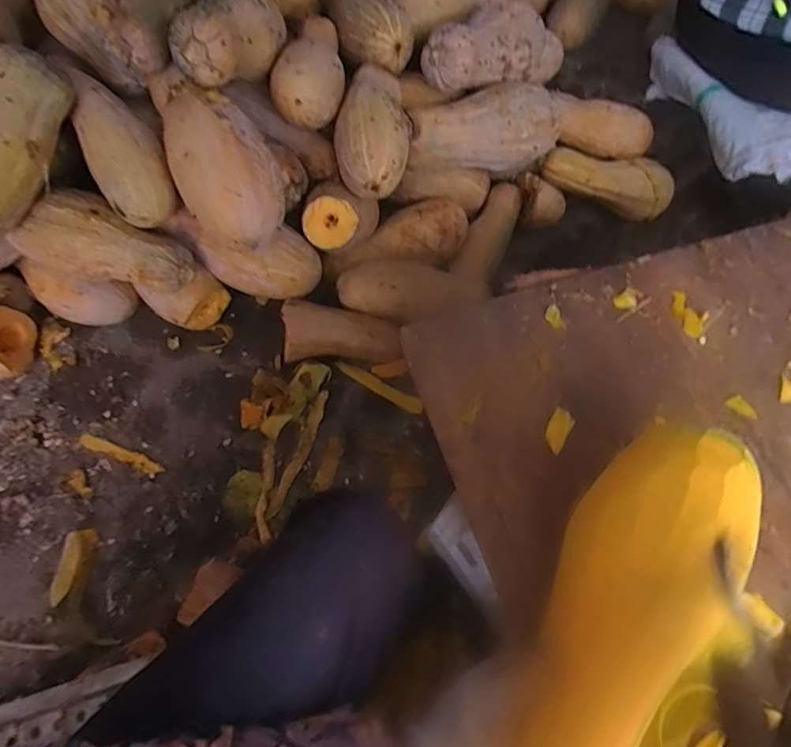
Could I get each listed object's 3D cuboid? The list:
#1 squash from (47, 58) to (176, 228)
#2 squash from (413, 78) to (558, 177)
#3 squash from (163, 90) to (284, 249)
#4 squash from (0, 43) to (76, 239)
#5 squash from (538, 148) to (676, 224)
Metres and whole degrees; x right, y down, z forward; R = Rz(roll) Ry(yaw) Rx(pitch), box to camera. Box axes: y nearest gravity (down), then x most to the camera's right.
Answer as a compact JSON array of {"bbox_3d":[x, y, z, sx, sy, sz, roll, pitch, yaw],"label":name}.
[{"bbox_3d":[-0.416,-0.335,0.775,0.103,0.112,0.207,-26,110,-15],"label":"squash"},{"bbox_3d":[0.172,-0.464,0.983,0.307,0.135,0.121,-15,64,-12],"label":"squash"},{"bbox_3d":[-0.258,-0.310,0.769,0.147,0.121,0.224,-25,66,-16],"label":"squash"},{"bbox_3d":[-0.565,-0.313,0.719,0.110,0.126,0.278,31,94,13],"label":"squash"},{"bbox_3d":[0.462,-0.410,1.086,0.324,0.097,0.088,8,61,-19],"label":"squash"}]

